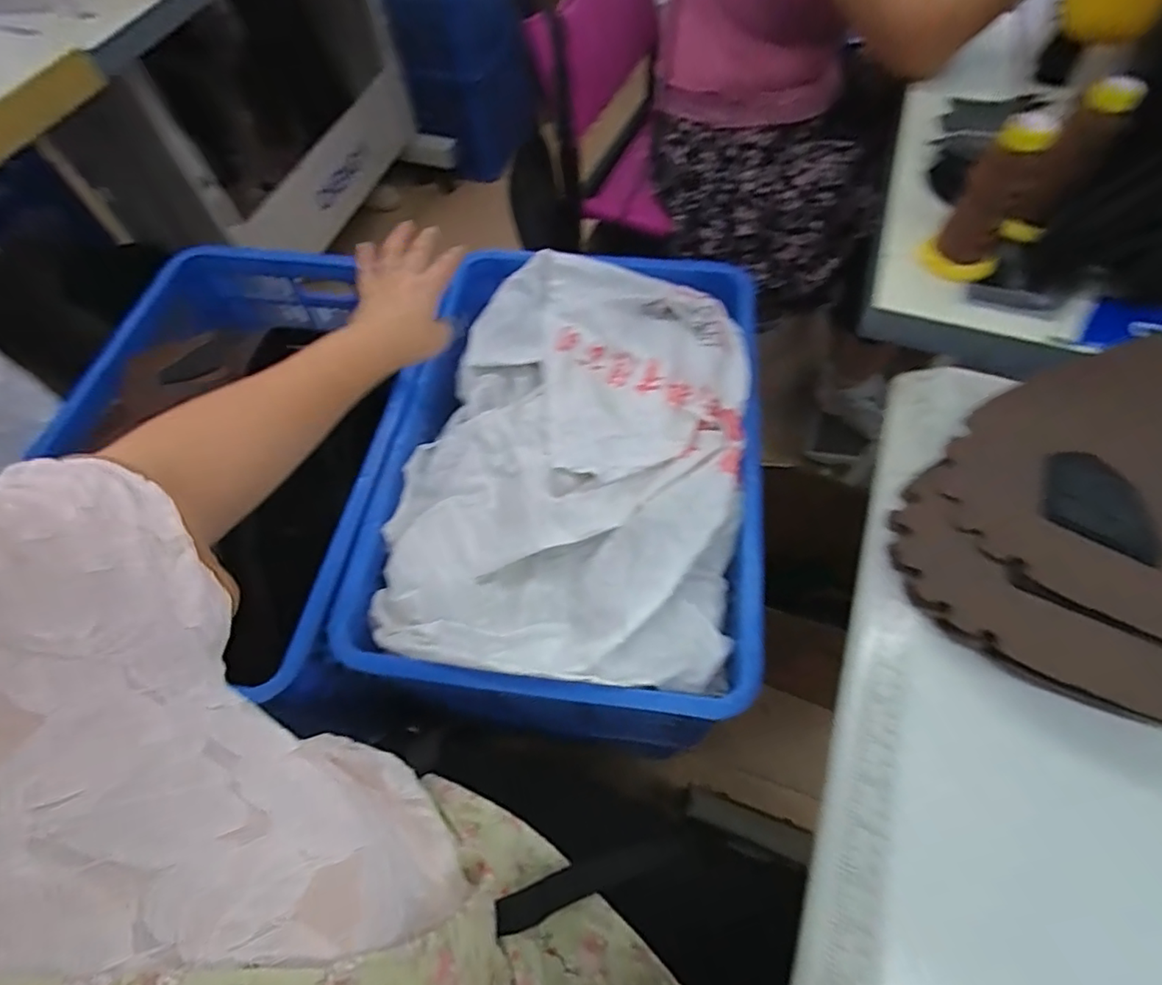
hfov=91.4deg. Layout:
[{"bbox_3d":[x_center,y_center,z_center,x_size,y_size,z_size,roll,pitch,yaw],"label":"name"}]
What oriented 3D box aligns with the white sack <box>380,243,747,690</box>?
[{"bbox_3d":[0.000,-0.056,0.672,0.357,0.085,0.529,7,62,6],"label":"white sack"}]

